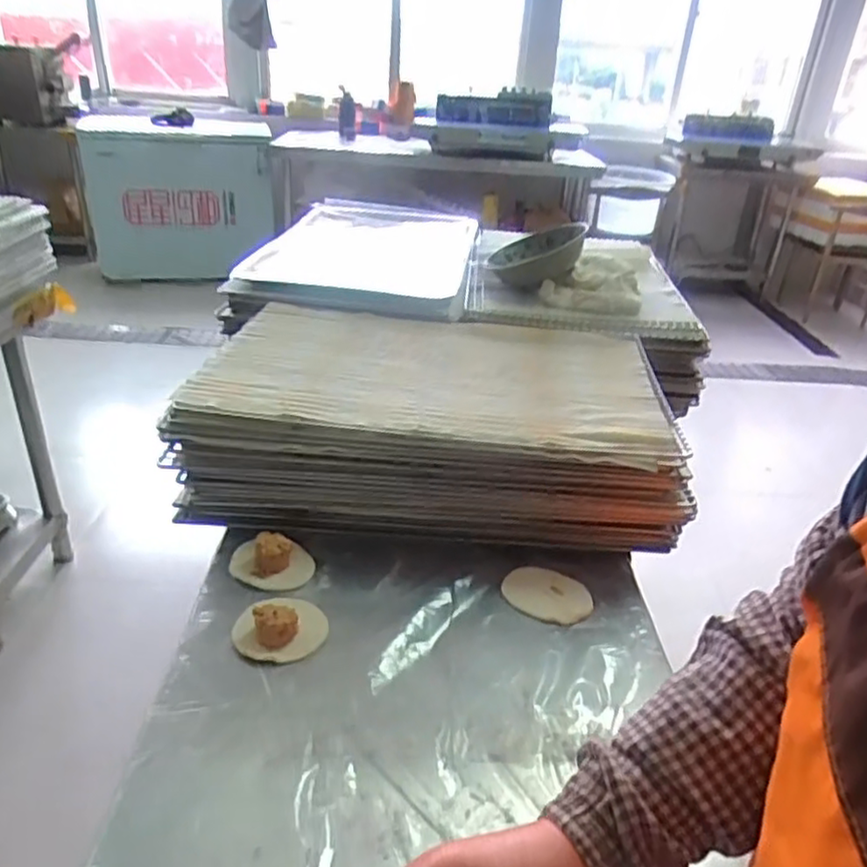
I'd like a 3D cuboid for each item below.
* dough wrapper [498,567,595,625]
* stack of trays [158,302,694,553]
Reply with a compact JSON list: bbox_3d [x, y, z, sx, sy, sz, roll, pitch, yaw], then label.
[{"bbox_3d":[0.127,0.178,0.762,0.097,0.005,0.073,16,37,15],"label":"dough wrapper"},{"bbox_3d":[0.000,-0.029,0.982,0.616,0.161,0.423,4,29,0],"label":"stack of trays"}]

